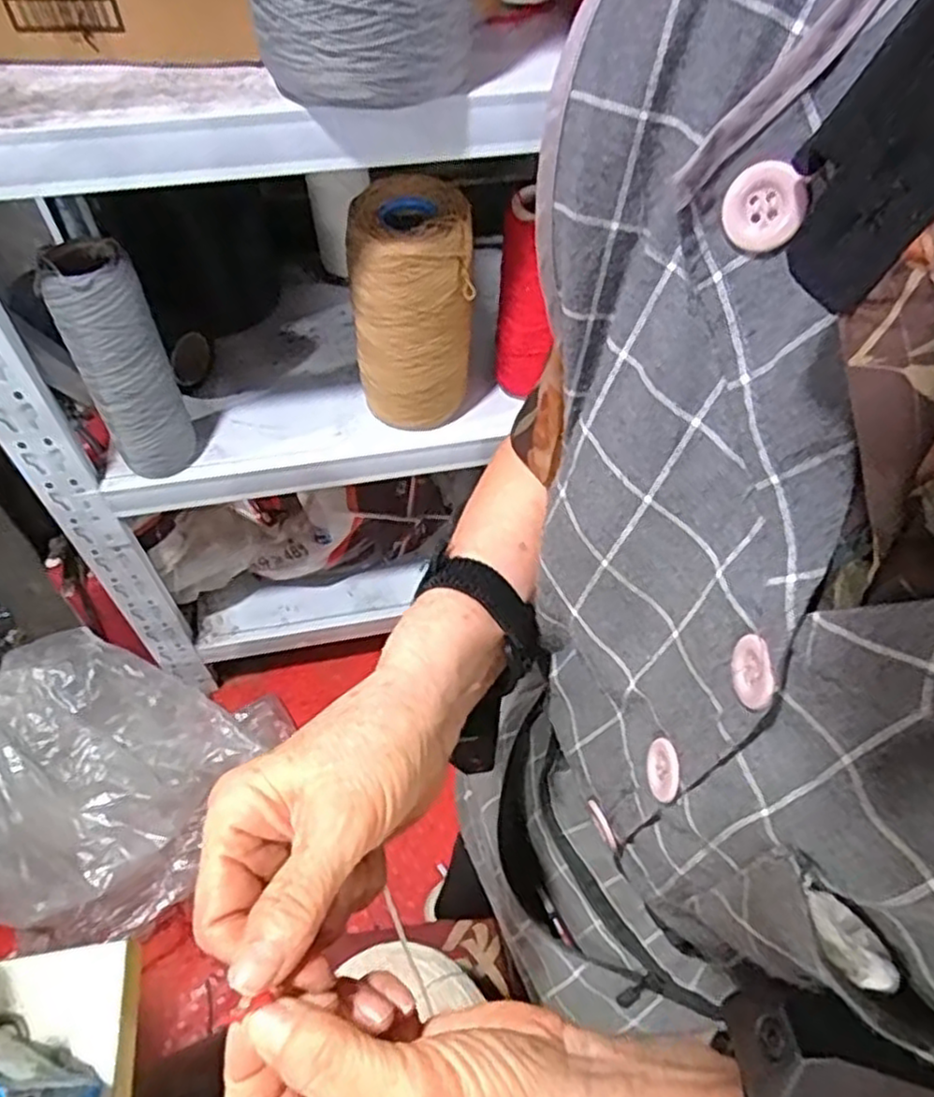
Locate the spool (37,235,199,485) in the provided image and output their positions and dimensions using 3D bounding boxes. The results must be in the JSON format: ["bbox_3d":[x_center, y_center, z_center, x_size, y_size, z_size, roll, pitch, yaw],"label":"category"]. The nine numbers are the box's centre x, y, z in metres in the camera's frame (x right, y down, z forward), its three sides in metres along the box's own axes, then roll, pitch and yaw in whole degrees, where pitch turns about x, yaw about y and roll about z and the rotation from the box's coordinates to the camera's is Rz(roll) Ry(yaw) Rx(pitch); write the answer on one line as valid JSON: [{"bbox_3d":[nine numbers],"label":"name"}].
[{"bbox_3d":[-0.412,-0.215,0.884,0.097,0.281,0.077,-27,59,-21],"label":"spool"}]

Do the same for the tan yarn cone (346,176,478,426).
[{"bbox_3d":[-0.072,-0.288,0.945,0.141,0.307,0.114,-14,55,-13],"label":"tan yarn cone"}]

